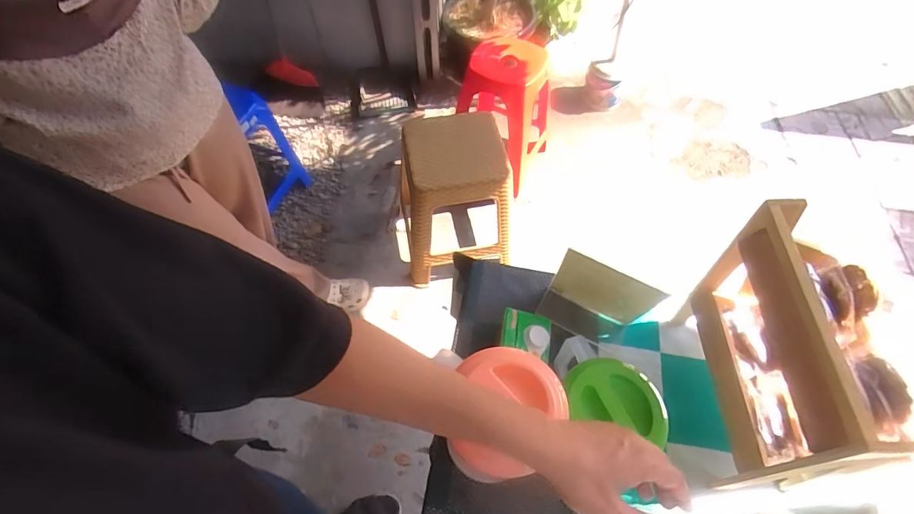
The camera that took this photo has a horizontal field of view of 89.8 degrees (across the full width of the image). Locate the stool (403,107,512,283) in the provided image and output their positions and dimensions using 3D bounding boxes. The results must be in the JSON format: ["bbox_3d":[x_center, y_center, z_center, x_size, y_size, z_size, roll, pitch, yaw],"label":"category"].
[{"bbox_3d":[-0.001,-0.181,1.433,0.324,0.426,0.322,-3,59,-1],"label":"stool"}]

